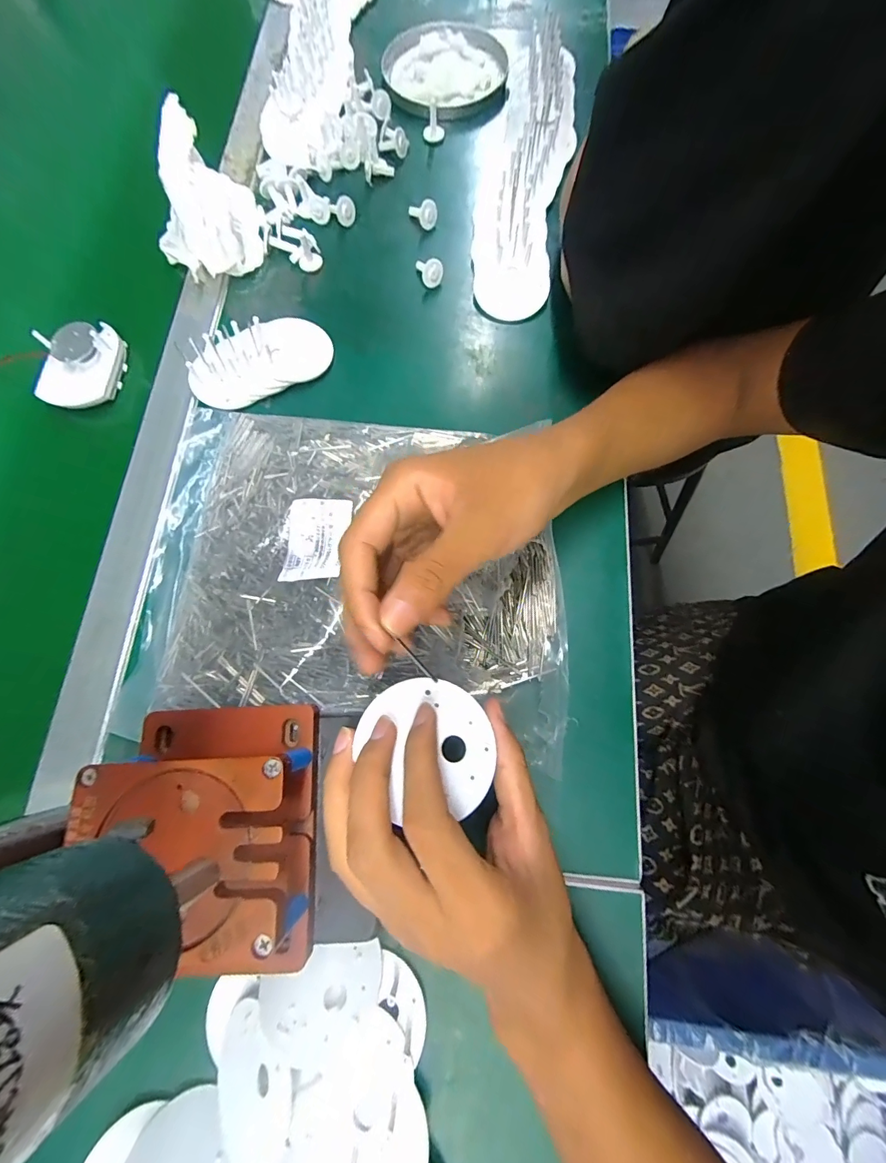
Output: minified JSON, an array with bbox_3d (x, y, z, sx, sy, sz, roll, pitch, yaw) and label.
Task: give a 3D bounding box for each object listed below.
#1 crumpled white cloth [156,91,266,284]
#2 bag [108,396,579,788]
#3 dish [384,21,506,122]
[{"bbox_3d":[-0.208,-0.321,0.357,0.086,0.073,0.098,-16,74,-1],"label":"crumpled white cloth"},{"bbox_3d":[-0.063,-0.018,0.281,0.283,0.041,0.233,2,74,2],"label":"bag"},{"bbox_3d":[0.002,-0.548,0.450,0.128,0.015,0.149,-11,75,1],"label":"dish"}]

